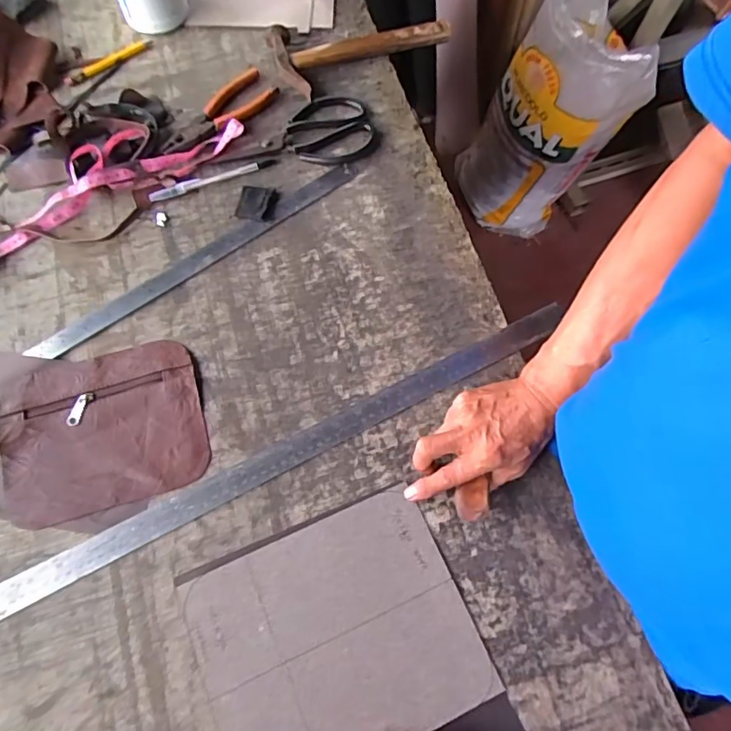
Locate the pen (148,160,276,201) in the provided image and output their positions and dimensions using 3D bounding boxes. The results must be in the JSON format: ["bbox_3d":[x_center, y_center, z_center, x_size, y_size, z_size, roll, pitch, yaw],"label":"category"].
[{"bbox_3d":[-0.181,-0.222,0.616,0.150,0.009,0.014,-20,70,-8],"label":"pen"}]

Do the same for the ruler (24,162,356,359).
[{"bbox_3d":[-0.179,-0.126,0.586,0.404,0.006,0.026,-35,73,-13],"label":"ruler"}]

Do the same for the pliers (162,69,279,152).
[{"bbox_3d":[-0.182,-0.311,0.648,0.052,0.014,0.160,40,74,14],"label":"pliers"}]

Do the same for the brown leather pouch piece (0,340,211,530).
[{"bbox_3d":[-0.258,0.060,0.512,0.188,0.008,0.155,-15,69,-6],"label":"brown leather pouch piece"}]

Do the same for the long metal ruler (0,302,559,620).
[{"bbox_3d":[-0.070,0.080,0.507,0.602,0.005,0.031,-26,69,-10],"label":"long metal ruler"}]

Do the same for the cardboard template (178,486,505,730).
[{"bbox_3d":[-0.027,0.234,0.453,0.225,0.004,0.184,-23,69,-9],"label":"cardboard template"}]

